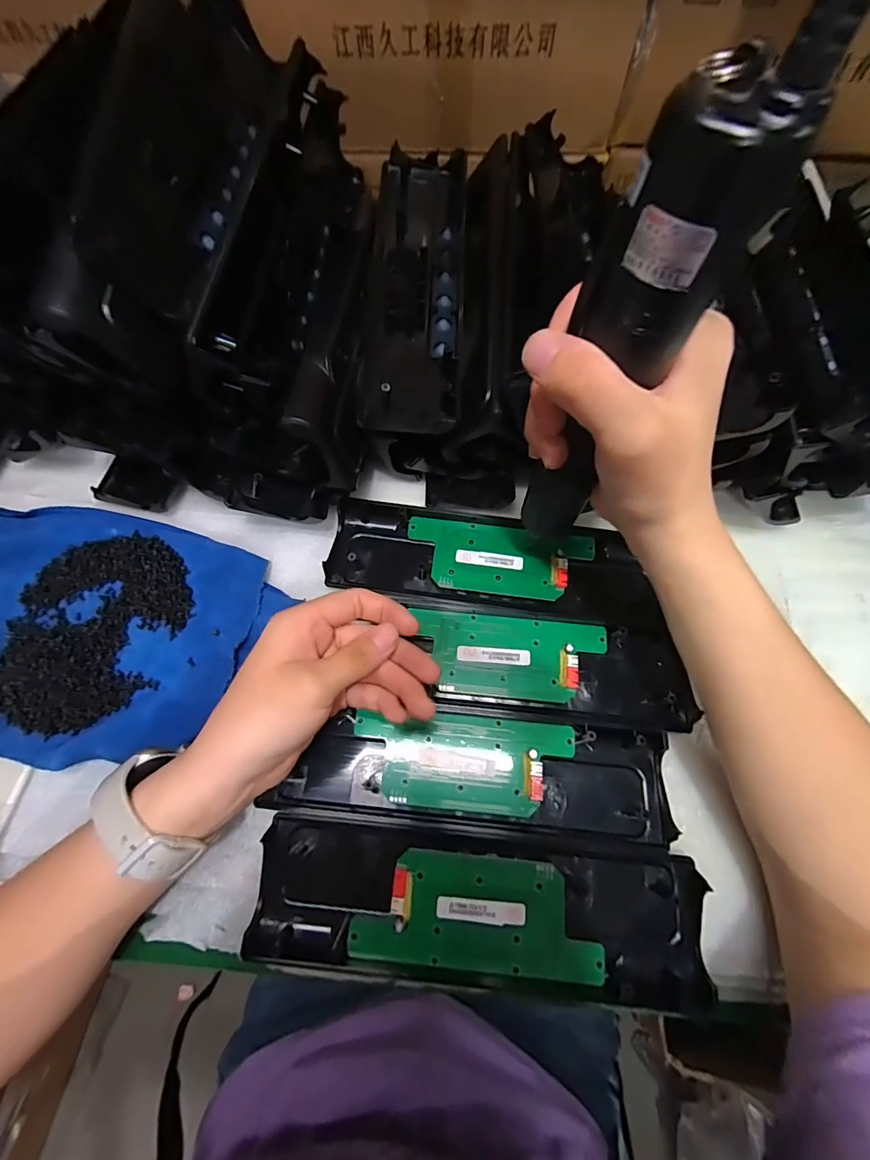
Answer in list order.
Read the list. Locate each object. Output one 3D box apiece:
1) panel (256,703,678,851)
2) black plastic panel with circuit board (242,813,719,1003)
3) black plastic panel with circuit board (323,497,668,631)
[{"bbox_3d":[0.025,0.116,0.271,0.232,0.014,0.067,5,69,0],"label":"panel"},{"bbox_3d":[0.026,0.183,0.247,0.245,0.013,0.066,5,69,1],"label":"black plastic panel with circuit board"},{"bbox_3d":[0.041,-0.013,0.324,0.232,0.019,0.072,8,69,1],"label":"black plastic panel with circuit board"}]

